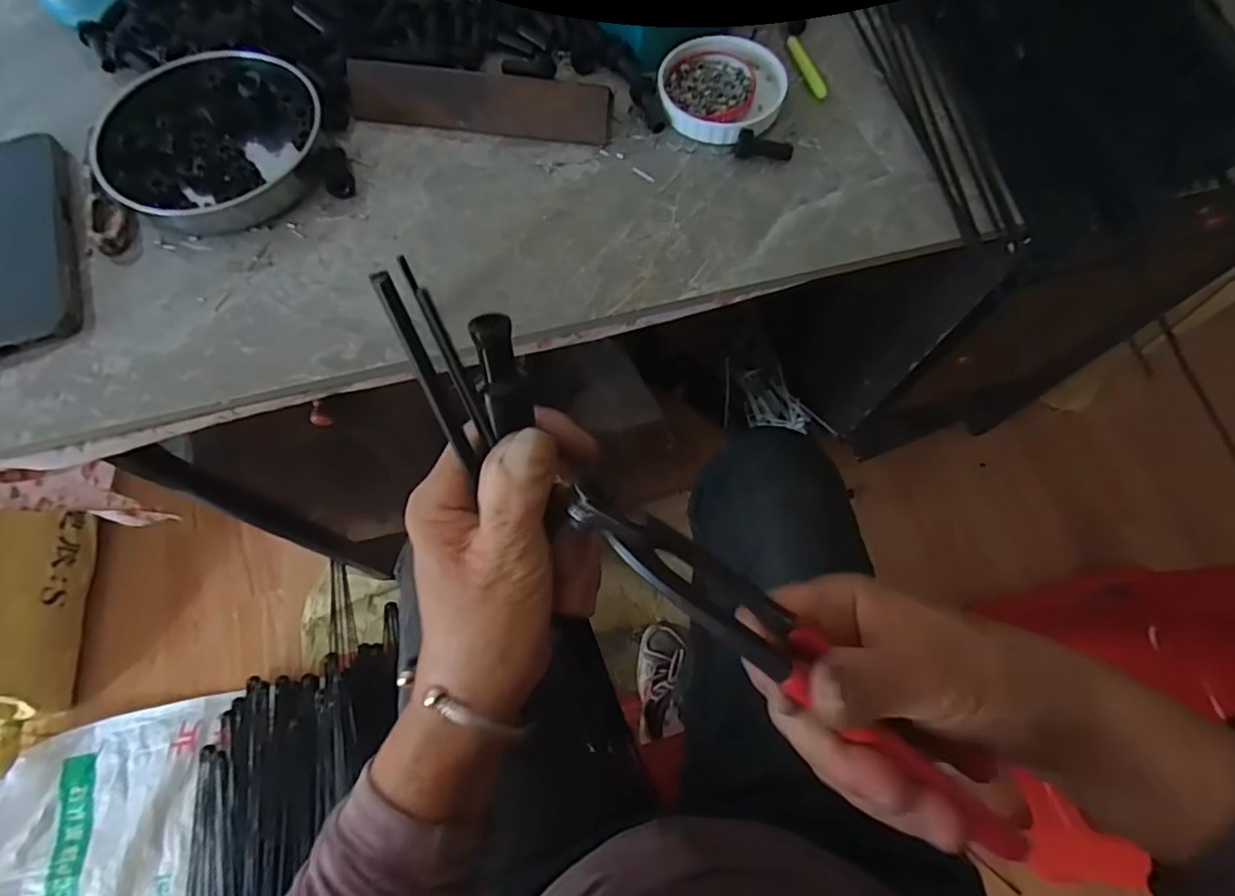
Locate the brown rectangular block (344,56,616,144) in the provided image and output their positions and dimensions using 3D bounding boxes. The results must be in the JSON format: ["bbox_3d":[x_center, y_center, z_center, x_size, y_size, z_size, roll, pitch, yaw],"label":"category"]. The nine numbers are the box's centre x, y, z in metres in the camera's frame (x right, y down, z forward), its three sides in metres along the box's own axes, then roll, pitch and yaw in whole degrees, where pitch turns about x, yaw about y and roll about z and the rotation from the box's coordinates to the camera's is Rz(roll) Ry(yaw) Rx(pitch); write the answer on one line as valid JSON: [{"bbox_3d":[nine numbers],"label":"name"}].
[{"bbox_3d":[-0.096,-0.241,0.410,0.182,0.038,0.013,7,29,2],"label":"brown rectangular block"}]

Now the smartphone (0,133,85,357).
[{"bbox_3d":[-0.388,-0.131,0.370,0.077,0.013,0.167,-18,70,-8],"label":"smartphone"}]

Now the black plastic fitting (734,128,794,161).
[{"bbox_3d":[0.101,-0.208,0.402,0.038,0.012,0.015,6,69,1],"label":"black plastic fitting"}]

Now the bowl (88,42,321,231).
[{"bbox_3d":[-0.270,-0.206,0.394,0.139,0.025,0.135,0,69,-1],"label":"bowl"}]

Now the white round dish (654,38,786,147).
[{"bbox_3d":[0.076,-0.261,0.428,0.088,0.015,0.092,0,69,-1],"label":"white round dish"}]

